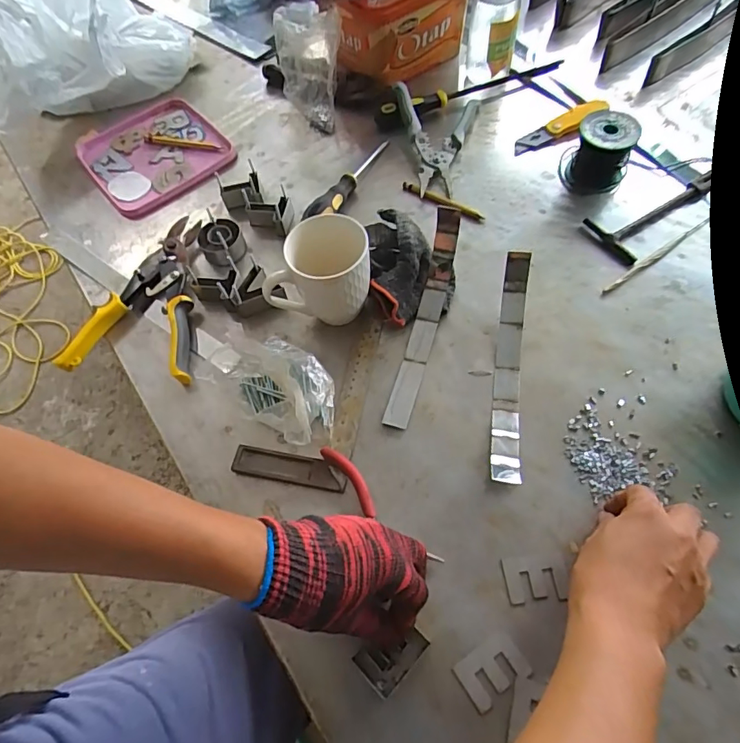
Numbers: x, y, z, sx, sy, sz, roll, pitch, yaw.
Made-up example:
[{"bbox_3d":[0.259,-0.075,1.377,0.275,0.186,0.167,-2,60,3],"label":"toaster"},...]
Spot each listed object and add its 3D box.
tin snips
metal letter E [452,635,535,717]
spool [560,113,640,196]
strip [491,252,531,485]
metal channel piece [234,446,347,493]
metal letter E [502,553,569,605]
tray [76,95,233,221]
[{"bbox_3d":[-0.280,-0.083,0.580,0.144,0.026,0.225,-6,62,1],"label":"tin snips"},{"bbox_3d":[0.099,0.241,0.391,0.053,0.004,0.035,-30,64,-12],"label":"metal letter E"},{"bbox_3d":[0.287,-0.276,0.612,0.077,0.069,0.082,18,65,13],"label":"spool"},{"bbox_3d":[0.143,-0.009,0.496,0.027,0.047,0.243,6,63,8],"label":"strip"},{"bbox_3d":[-0.079,0.095,0.479,0.112,0.006,0.027,9,63,9],"label":"metal channel piece"},{"bbox_3d":[0.143,0.178,0.420,0.052,0.004,0.036,-7,62,0],"label":"metal letter E"},{"bbox_3d":[-0.323,-0.328,0.726,0.188,0.015,0.226,-38,66,-15],"label":"tray"}]

